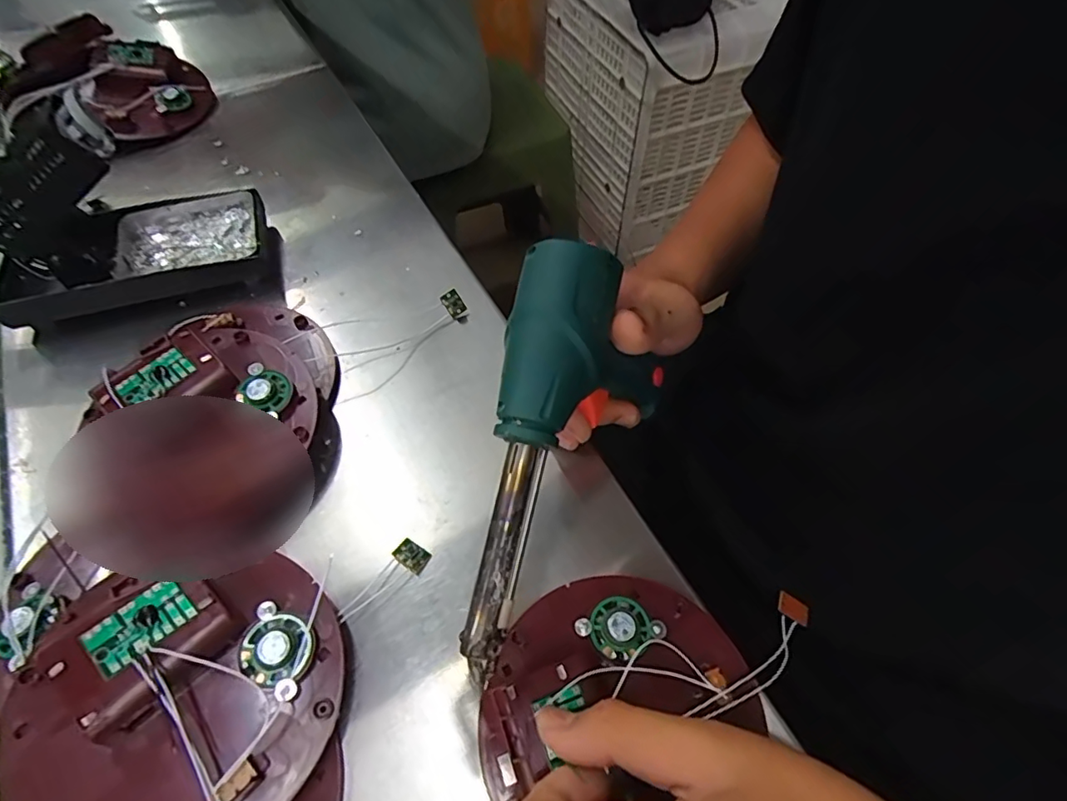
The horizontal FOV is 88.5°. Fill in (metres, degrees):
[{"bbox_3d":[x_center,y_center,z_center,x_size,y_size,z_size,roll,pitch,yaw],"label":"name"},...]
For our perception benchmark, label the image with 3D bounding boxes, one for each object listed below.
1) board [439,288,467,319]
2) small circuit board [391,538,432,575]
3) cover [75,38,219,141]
[{"bbox_3d":[-0.053,-0.065,0.363,0.012,0.017,0.004,-37,25,0],"label":"board"},{"bbox_3d":[-0.063,0.080,0.282,0.017,0.006,0.012,28,62,17],"label":"small circuit board"},{"bbox_3d":[-0.342,-0.269,0.482,0.098,0.025,0.109,18,70,-15],"label":"cover"}]

